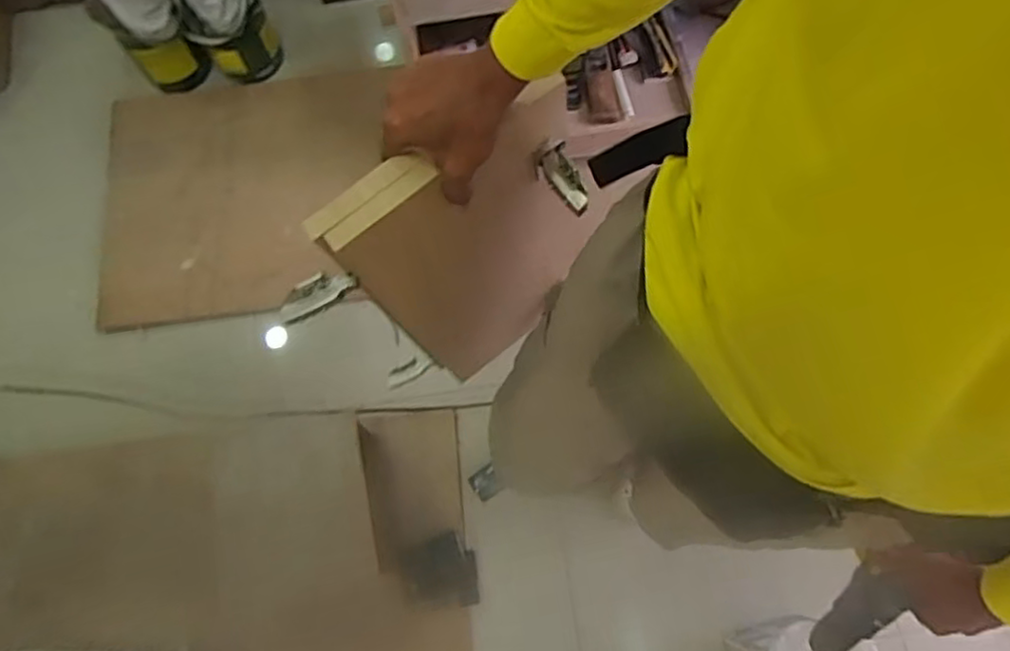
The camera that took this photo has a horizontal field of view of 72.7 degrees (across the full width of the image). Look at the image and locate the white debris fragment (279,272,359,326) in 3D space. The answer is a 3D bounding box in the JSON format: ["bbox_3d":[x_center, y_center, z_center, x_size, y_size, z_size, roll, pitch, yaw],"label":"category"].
[{"bbox_3d":[-0.184,-0.028,0.669,0.083,0.030,0.027,-30,74,7],"label":"white debris fragment"}]

